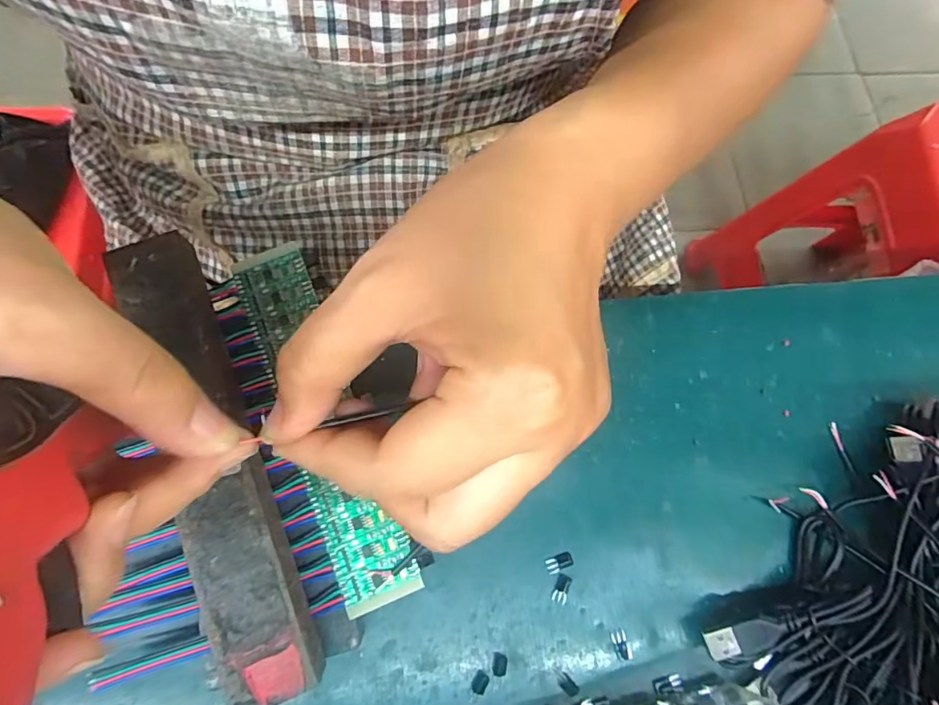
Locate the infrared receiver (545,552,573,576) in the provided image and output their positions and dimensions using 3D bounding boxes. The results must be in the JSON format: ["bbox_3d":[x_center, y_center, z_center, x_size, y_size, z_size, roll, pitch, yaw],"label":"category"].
[{"bbox_3d":[0.041,0.096,0.233,0.012,0.004,0.007,-21,79,-11],"label":"infrared receiver"}]

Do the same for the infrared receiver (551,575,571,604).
[{"bbox_3d":[0.042,0.107,0.231,0.006,0.004,0.012,23,74,0],"label":"infrared receiver"}]

